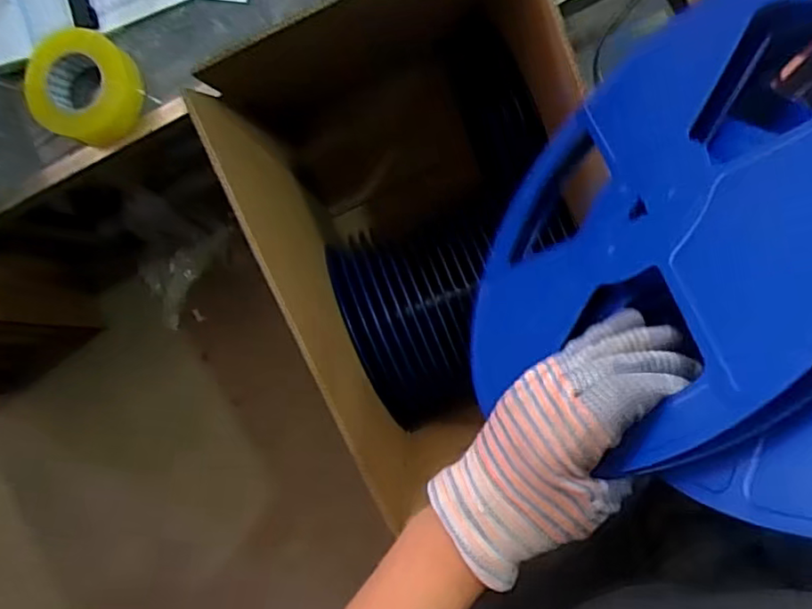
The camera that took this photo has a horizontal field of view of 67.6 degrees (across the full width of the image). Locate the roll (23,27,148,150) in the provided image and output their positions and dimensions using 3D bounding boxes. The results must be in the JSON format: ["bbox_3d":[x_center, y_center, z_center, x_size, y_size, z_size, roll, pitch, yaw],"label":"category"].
[{"bbox_3d":[-0.415,-0.282,0.787,0.130,0.065,0.133,0,91,6],"label":"roll"}]

